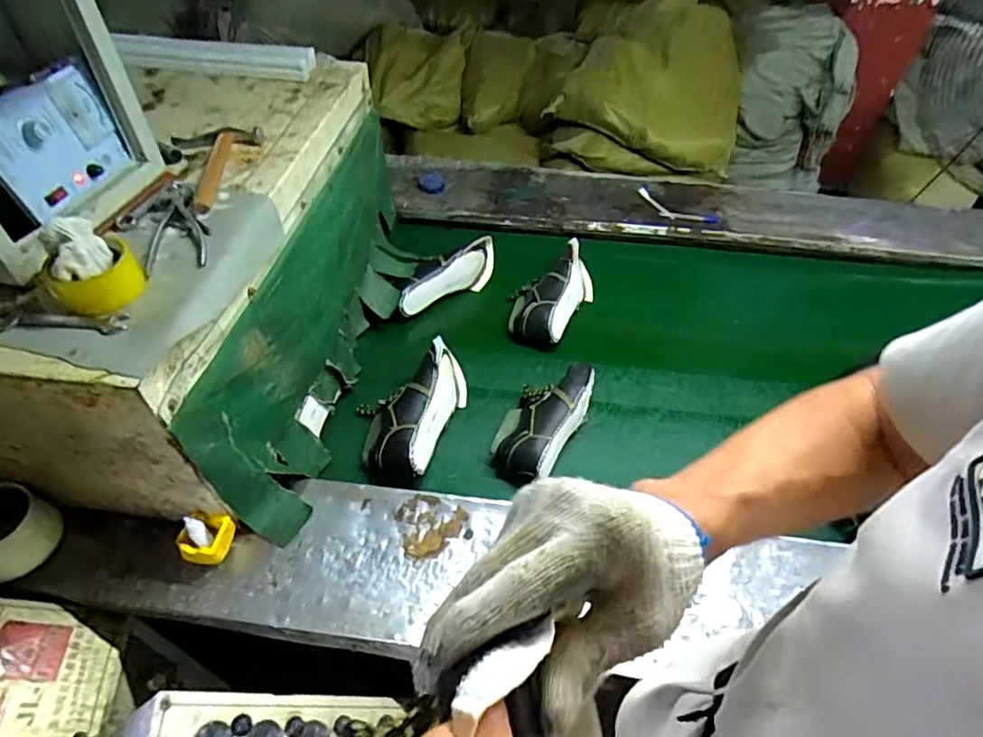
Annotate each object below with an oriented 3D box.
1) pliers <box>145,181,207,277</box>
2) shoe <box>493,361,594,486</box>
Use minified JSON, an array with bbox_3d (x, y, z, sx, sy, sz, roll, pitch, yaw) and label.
[{"bbox_3d":[-0.435,-0.199,0.790,0.076,0.027,0.184,-13,50,-11],"label":"pliers"},{"bbox_3d":[0.100,0.084,1.036,0.121,0.085,0.271,21,52,18],"label":"shoe"}]

